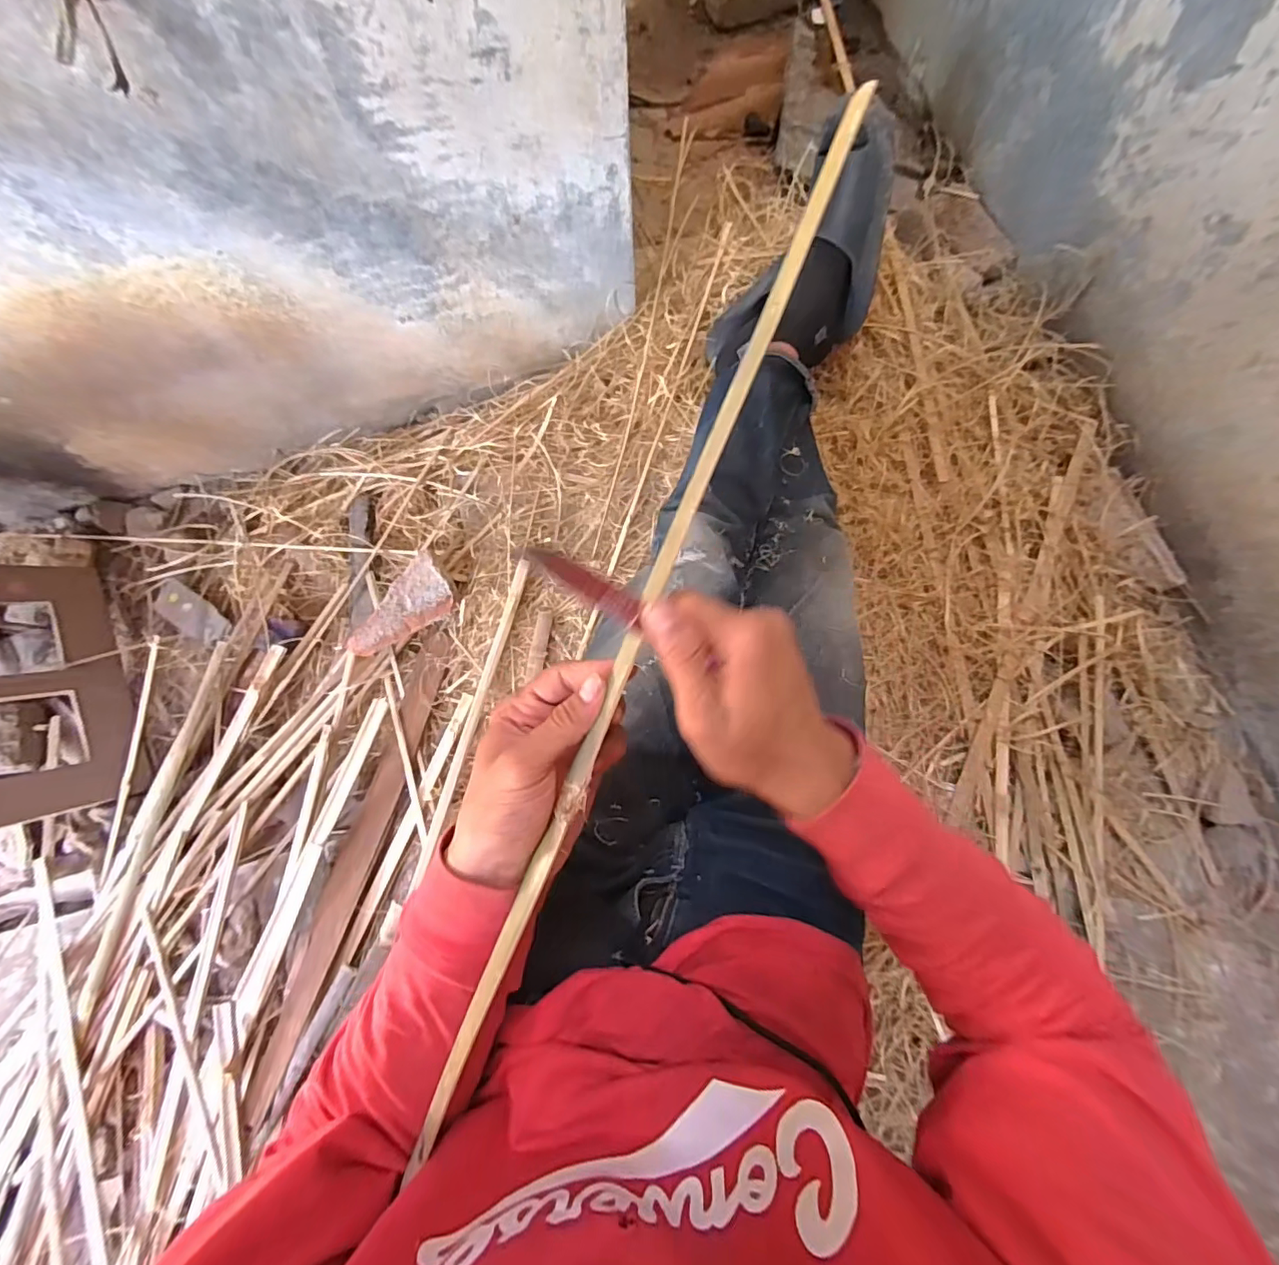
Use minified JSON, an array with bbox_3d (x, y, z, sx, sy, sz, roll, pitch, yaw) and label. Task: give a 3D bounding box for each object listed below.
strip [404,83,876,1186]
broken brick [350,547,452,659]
[{"bbox_3d":[0.000,-0.004,0.288,0.014,0.014,0.603,23,90,6],"label":"strip"},{"bbox_3d":[-0.362,-0.025,0.840,0.090,0.055,0.184,37,81,8],"label":"broken brick"}]

